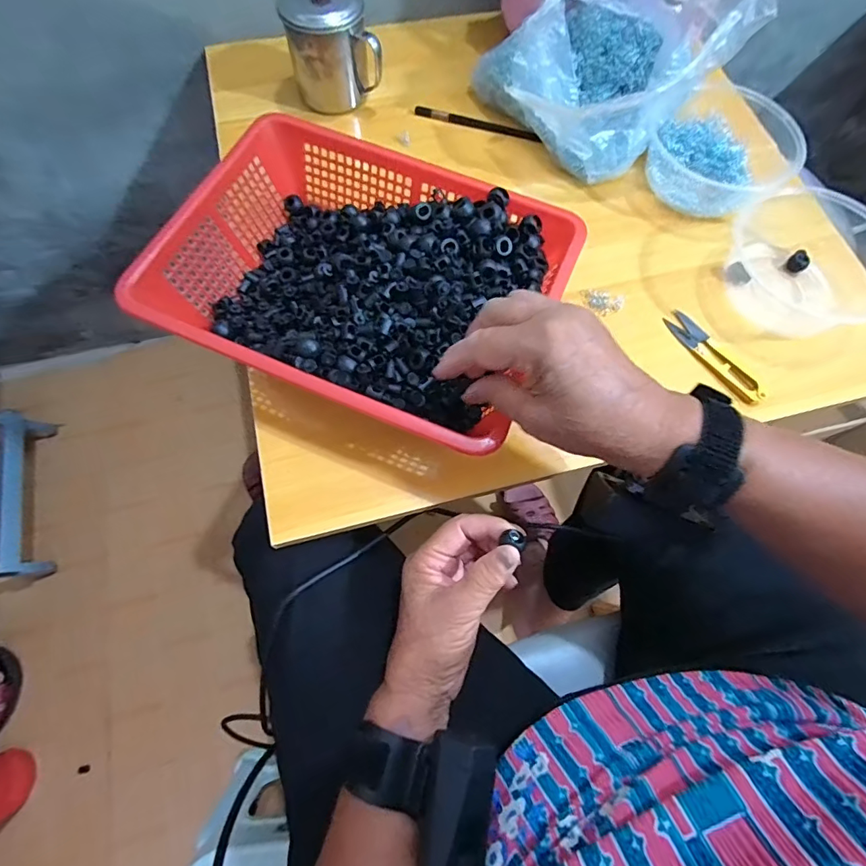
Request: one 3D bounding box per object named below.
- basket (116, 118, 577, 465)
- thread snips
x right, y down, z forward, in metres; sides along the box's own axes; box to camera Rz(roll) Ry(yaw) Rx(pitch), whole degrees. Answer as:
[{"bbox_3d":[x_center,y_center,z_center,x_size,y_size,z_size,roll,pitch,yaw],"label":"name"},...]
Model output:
[{"bbox_3d":[-0.058,-0.121,0.390,0.289,0.077,0.222,23,70,7],"label":"basket"},{"bbox_3d":[0.251,-0.069,0.417,0.025,0.007,0.106,-29,72,-12],"label":"thread snips"}]

